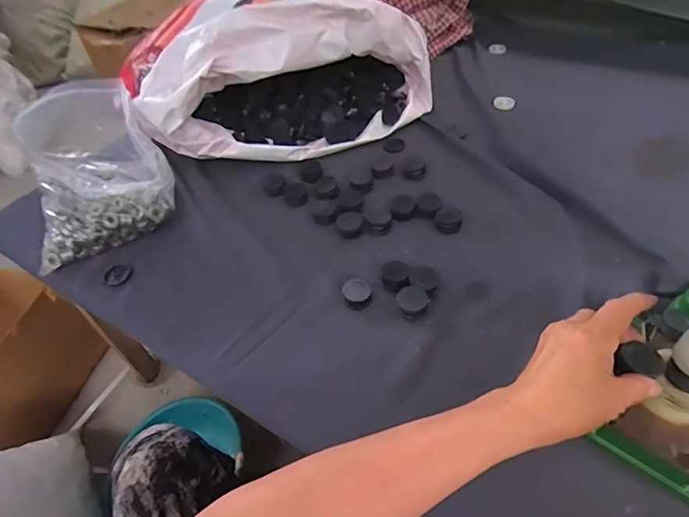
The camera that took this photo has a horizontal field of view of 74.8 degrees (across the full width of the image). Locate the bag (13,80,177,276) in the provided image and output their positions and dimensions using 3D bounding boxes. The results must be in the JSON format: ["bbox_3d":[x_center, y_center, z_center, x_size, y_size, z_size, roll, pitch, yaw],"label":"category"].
[{"bbox_3d":[-0.356,-0.135,0.626,0.191,0.140,0.213,-22,50,-16],"label":"bag"}]

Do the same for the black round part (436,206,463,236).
[{"bbox_3d":[0.138,-0.049,0.595,0.033,0.015,0.038,-3,47,1],"label":"black round part"}]

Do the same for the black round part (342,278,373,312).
[{"bbox_3d":[0.014,0.041,0.517,0.030,0.018,0.030,-2,47,2],"label":"black round part"}]

